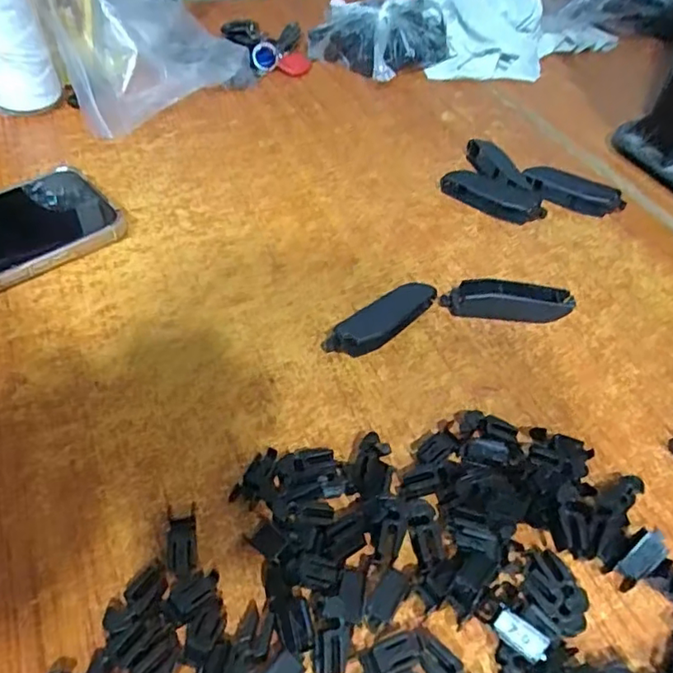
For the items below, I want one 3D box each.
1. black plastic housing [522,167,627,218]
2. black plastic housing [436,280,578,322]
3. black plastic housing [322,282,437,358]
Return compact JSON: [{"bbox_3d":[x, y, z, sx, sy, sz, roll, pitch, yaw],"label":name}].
[{"bbox_3d":[0.172,-0.104,0.421,0.070,0.020,0.019,22,50,16],"label":"black plastic housing"},{"bbox_3d":[0.102,-0.022,0.346,0.074,0.018,0.020,4,48,-1],"label":"black plastic housing"},{"bbox_3d":[0.027,-0.009,0.328,0.074,0.019,0.019,-31,57,-28],"label":"black plastic housing"}]

